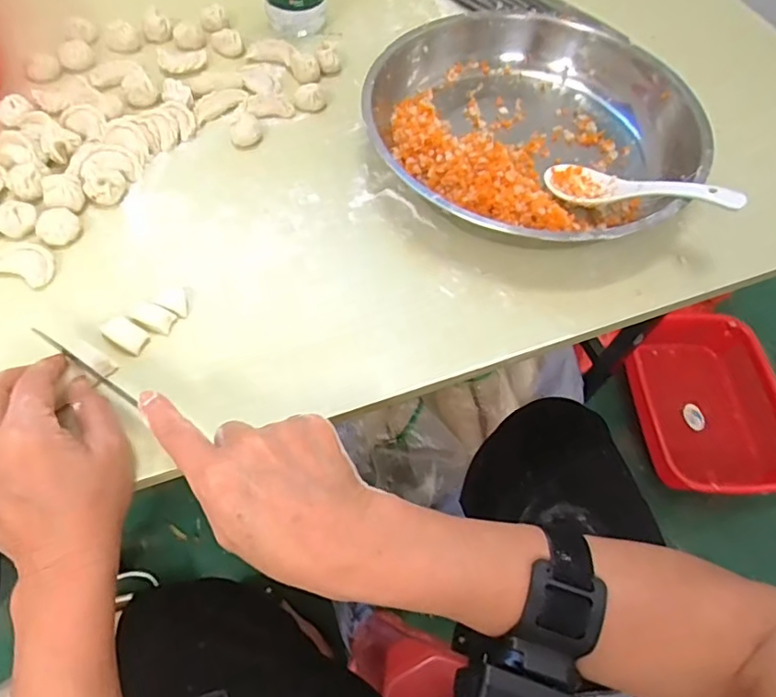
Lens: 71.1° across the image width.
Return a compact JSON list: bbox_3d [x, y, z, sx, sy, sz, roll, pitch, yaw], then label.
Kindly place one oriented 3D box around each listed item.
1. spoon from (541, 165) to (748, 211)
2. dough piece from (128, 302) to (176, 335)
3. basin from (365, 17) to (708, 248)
[{"bbox_3d":[0.187,-0.120,0.407,0.139,0.022,0.042,21,57,40],"label":"spoon"},{"bbox_3d":[-0.156,-0.021,0.359,0.027,0.010,0.015,19,61,8],"label":"dough piece"},{"bbox_3d":[0.118,-0.185,0.444,0.263,0.065,0.240,1,60,-2],"label":"basin"}]

